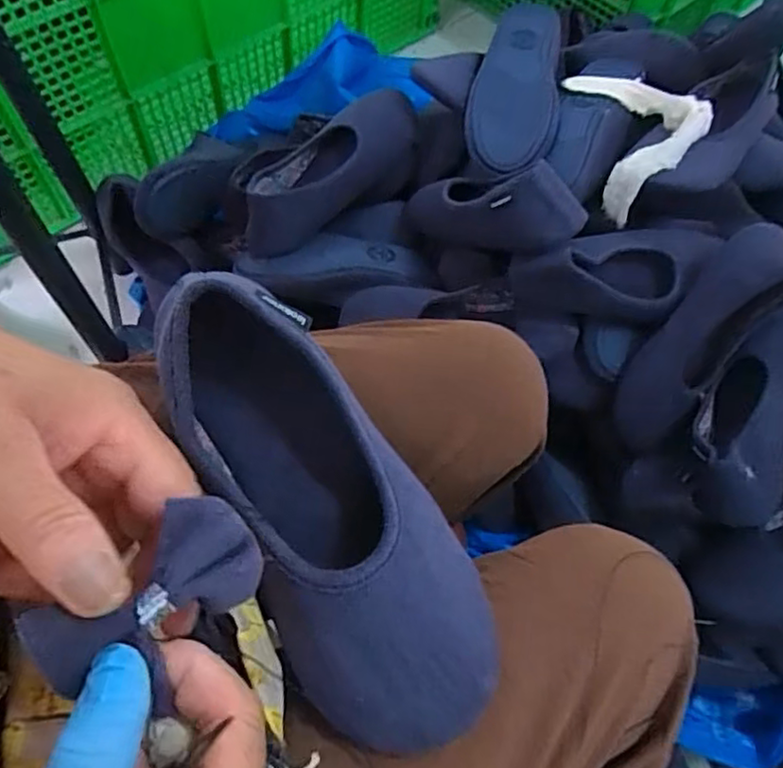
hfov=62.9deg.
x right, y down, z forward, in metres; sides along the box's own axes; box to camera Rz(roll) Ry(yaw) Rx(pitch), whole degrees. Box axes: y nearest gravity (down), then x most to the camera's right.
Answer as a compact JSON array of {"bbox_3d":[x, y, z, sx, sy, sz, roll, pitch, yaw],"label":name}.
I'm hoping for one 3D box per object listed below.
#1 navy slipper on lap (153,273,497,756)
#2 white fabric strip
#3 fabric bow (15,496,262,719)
[{"bbox_3d":[-0.037,0.050,0.307,0.093,0.077,0.255,-25,72,-26],"label":"navy slipper on lap"},{"bbox_3d":[0.269,-0.286,0.715,0.097,0.099,0.179,-10,64,-9],"label":"white fabric strip"},{"bbox_3d":[-0.073,0.071,0.201,0.070,0.022,0.047,-33,70,-24],"label":"fabric bow"}]

